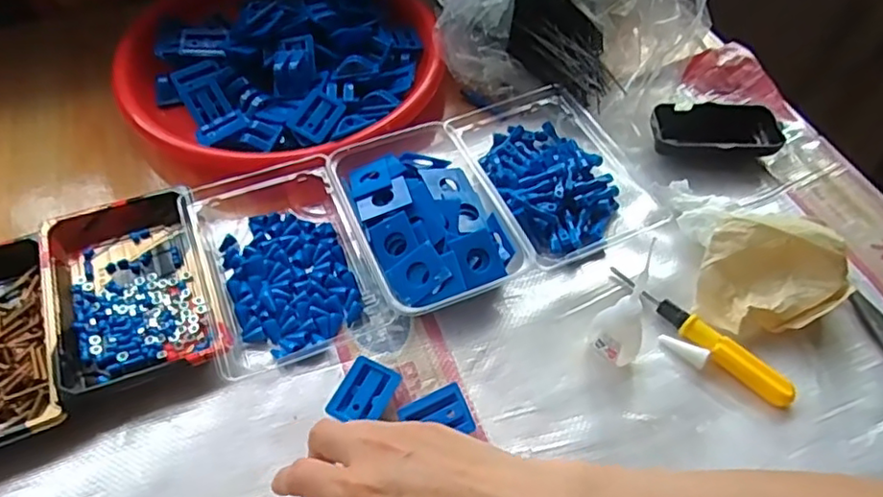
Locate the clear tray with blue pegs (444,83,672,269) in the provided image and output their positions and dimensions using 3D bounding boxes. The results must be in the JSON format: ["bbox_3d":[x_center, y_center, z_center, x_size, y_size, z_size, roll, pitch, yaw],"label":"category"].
[{"bbox_3d":[0.088,-0.073,0.513,0.129,0.031,0.183,-20,57,-15],"label":"clear tray with blue pegs"}]

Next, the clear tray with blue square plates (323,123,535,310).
[{"bbox_3d":[-0.014,-0.025,0.472,0.107,0.035,0.164,-19,57,-14],"label":"clear tray with blue square plates"}]

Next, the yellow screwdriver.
[{"bbox_3d":[0.180,0.057,0.429,0.018,0.016,0.141,-36,62,-24],"label":"yellow screwdriver"}]

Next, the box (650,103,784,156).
[{"bbox_3d":[0.237,-0.105,0.540,0.103,0.023,0.058,-2,54,-3],"label":"box"}]

